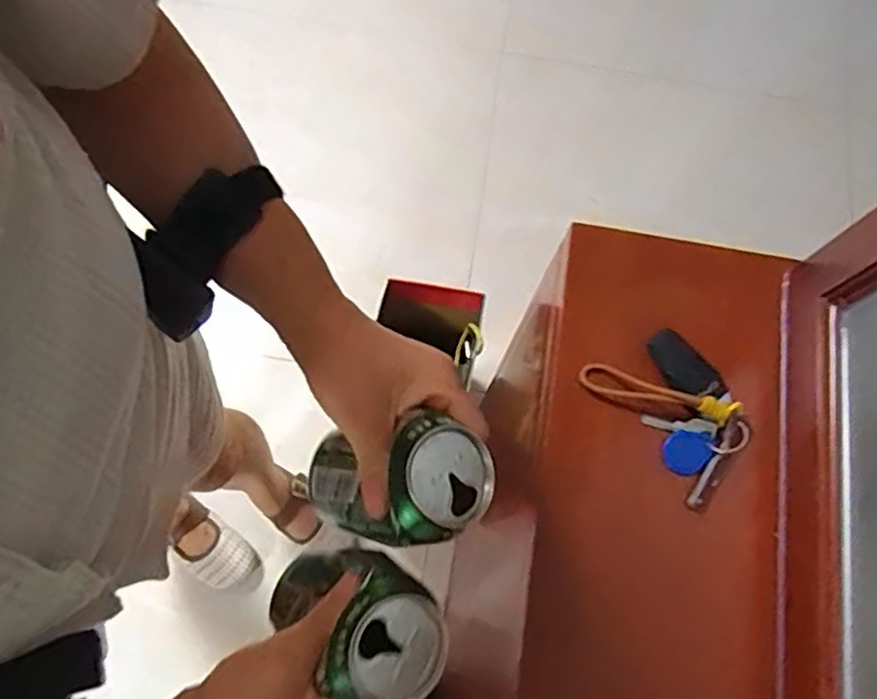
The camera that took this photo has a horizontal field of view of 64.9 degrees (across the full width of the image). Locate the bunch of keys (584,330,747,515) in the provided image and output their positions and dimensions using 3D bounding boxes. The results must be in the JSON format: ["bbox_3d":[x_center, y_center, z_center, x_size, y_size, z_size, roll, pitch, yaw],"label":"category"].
[{"bbox_3d":[0.178,0.041,0.514,0.079,0.028,0.120,-37,78,-12],"label":"bunch of keys"}]

